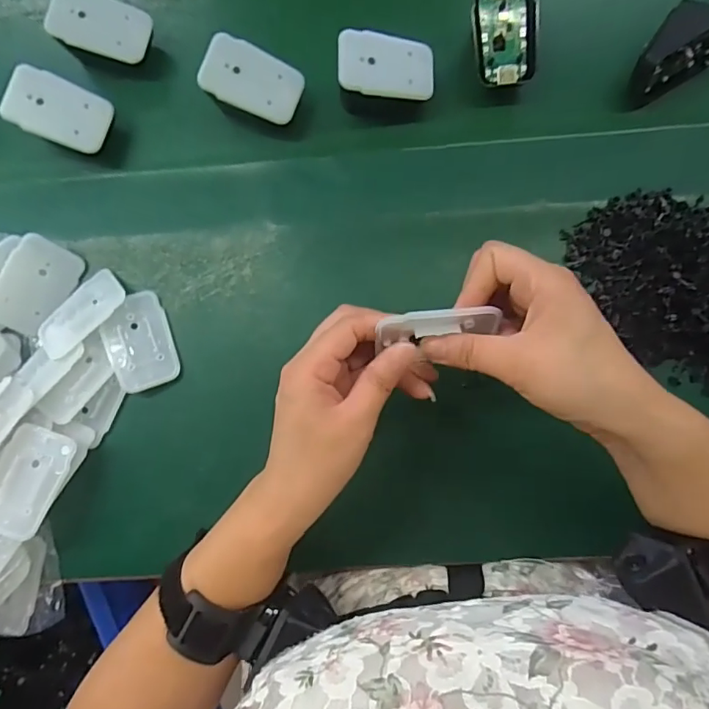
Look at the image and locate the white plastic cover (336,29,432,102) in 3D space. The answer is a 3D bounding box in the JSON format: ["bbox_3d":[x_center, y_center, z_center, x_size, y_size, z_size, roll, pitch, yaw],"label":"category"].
[{"bbox_3d":[0.023,-0.205,0.359,0.069,0.004,0.045,-3,89,-15],"label":"white plastic cover"}]

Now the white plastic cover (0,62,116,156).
[{"bbox_3d":[-0.217,-0.179,0.372,0.066,0.006,0.044,20,90,-21],"label":"white plastic cover"}]

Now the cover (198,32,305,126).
[{"bbox_3d":[-0.073,-0.197,0.364,0.069,0.006,0.042,21,93,-15],"label":"cover"}]

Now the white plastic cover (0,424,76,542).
[{"bbox_3d":[-0.217,0.083,0.331,0.041,0.007,0.067,20,84,6],"label":"white plastic cover"}]

